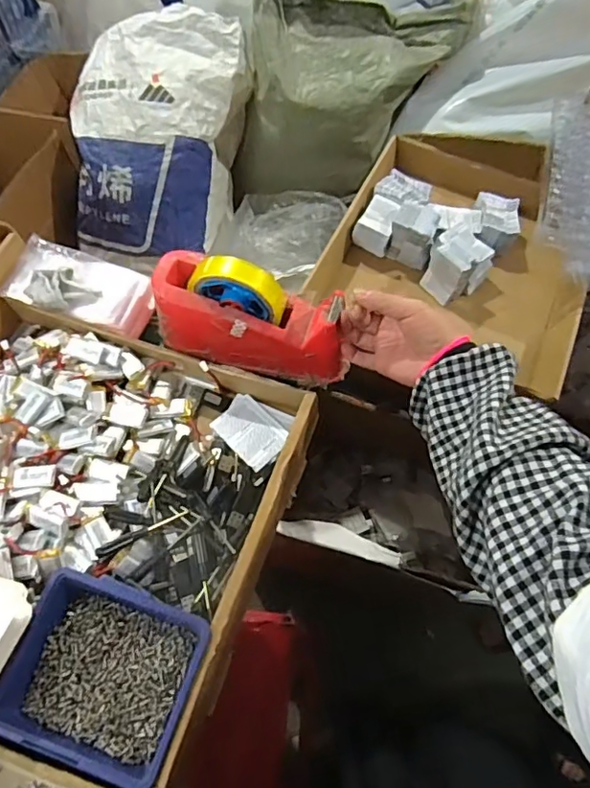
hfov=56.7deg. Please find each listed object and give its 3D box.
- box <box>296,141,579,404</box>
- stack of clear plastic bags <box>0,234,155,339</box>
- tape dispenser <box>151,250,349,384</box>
[{"bbox_3d":[0.253,-0.210,0.830,0.370,0.105,0.389,22,66,12],"label":"box"},{"bbox_3d":[-0.246,-0.122,0.617,0.179,0.049,0.093,24,67,13],"label":"stack of clear plastic bags"},{"bbox_3d":[-0.046,-0.073,0.561,0.195,0.107,0.070,18,65,10],"label":"tape dispenser"}]

